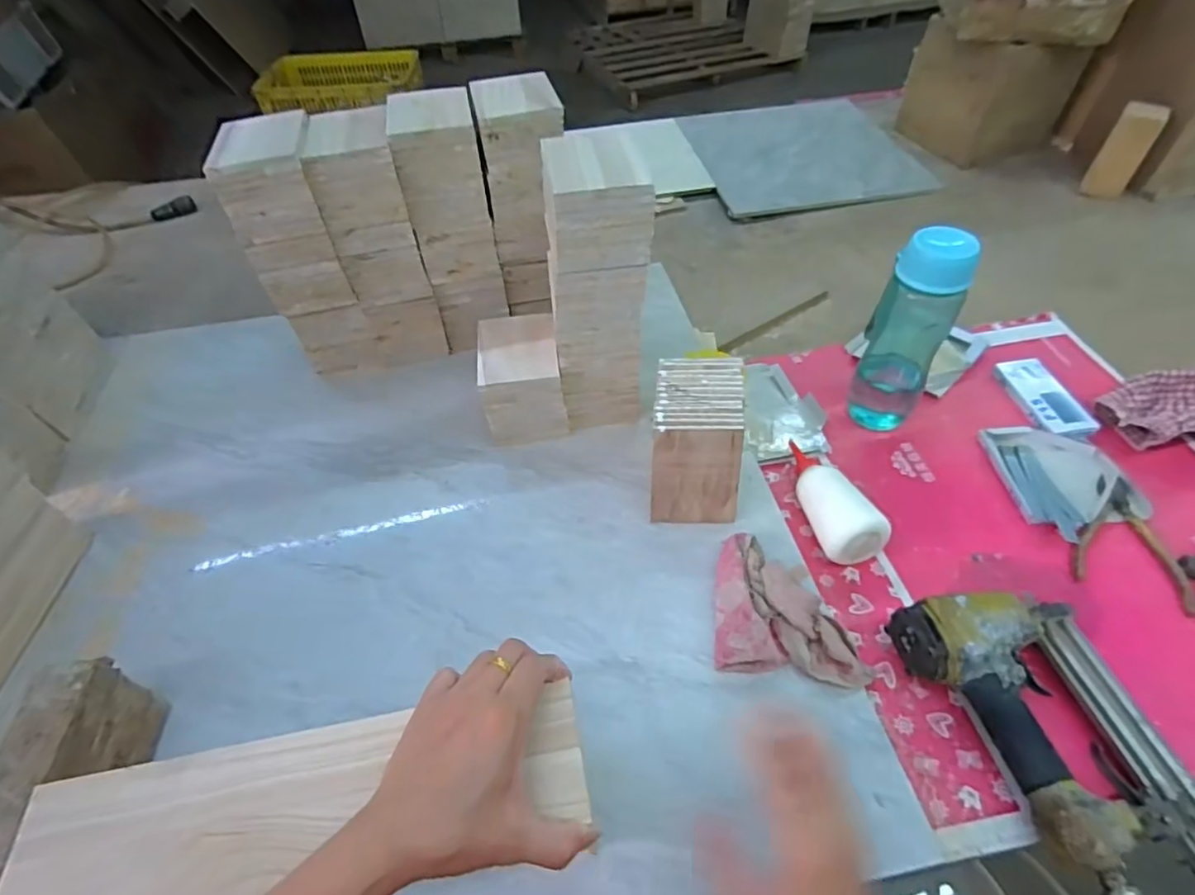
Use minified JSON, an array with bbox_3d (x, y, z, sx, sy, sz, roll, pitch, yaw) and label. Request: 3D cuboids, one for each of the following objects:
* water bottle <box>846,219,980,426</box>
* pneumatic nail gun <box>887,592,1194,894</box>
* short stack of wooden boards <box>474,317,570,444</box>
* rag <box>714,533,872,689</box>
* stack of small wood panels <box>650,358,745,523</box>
[{"bbox_3d":[0.339,-0.123,0.647,0.077,0.237,0.064,26,56,22],"label":"water bottle"},{"bbox_3d":[0.368,0.218,0.453,0.158,0.059,0.245,-17,52,-11],"label":"pneumatic nail gun"},{"bbox_3d":[-0.090,-0.082,0.695,0.094,0.095,0.132,-8,51,-4],"label":"short stack of wooden boards"},{"bbox_3d":[0.175,0.143,0.536,0.133,0.033,0.135,5,51,7],"label":"rag"},{"bbox_3d":[0.103,-0.007,0.618,0.086,0.105,0.145,3,51,5],"label":"stack of small wood panels"}]

